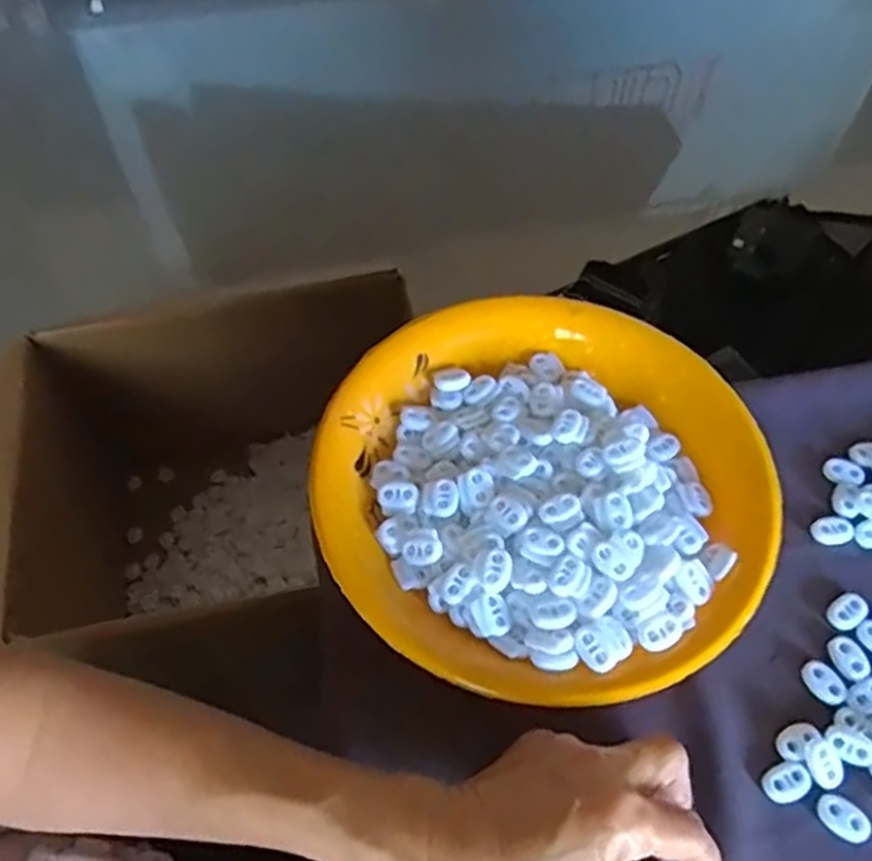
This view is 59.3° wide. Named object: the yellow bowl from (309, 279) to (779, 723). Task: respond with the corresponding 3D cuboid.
[{"bbox_3d":[0.059,0.027,0.422,0.230,0.040,0.242,0,57,0],"label":"yellow bowl"}]

